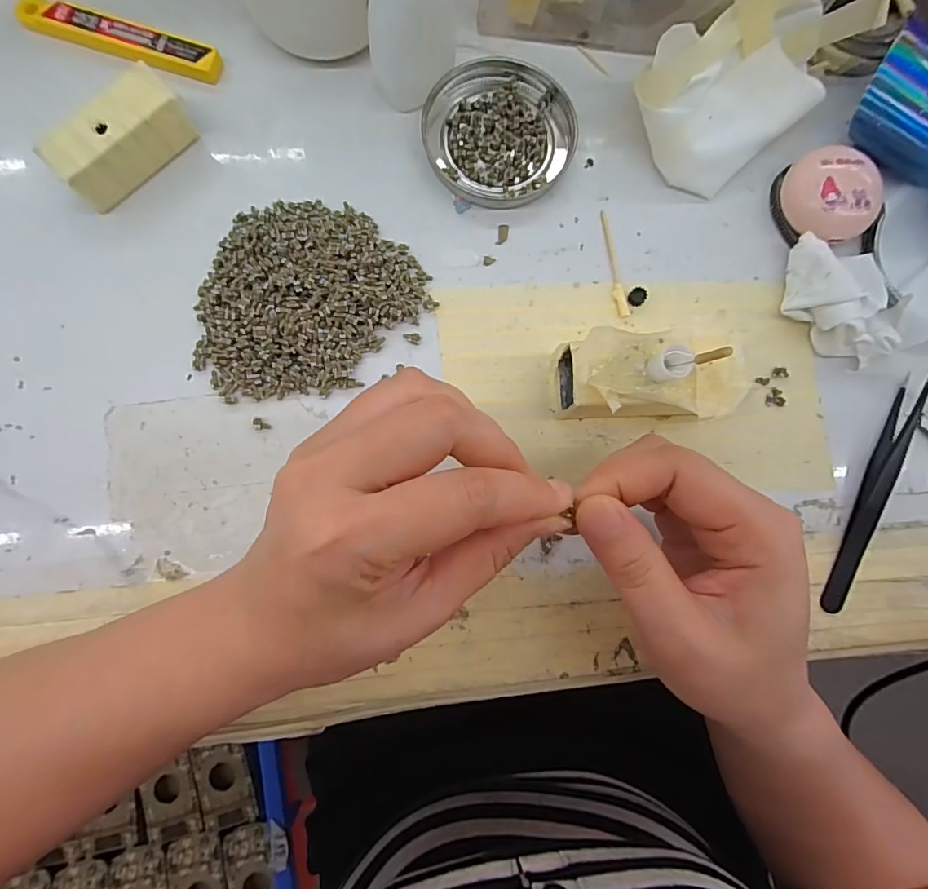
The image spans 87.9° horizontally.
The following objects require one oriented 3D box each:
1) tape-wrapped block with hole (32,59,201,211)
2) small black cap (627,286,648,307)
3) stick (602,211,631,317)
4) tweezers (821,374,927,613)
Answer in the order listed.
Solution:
[{"bbox_3d":[-0.165,-0.146,0.233,0.025,0.025,0.063,45,84,2],"label":"tape-wrapped block with hole"},{"bbox_3d":[0.090,-0.077,0.250,0.010,0.005,0.010,0,84,-3],"label":"small black cap"},{"bbox_3d":[0.078,-0.095,0.252,0.006,0.004,0.059,-10,85,-4],"label":"stick"},{"bbox_3d":[0.208,0.022,0.239,0.011,0.015,0.130,25,83,0],"label":"tweezers"}]

